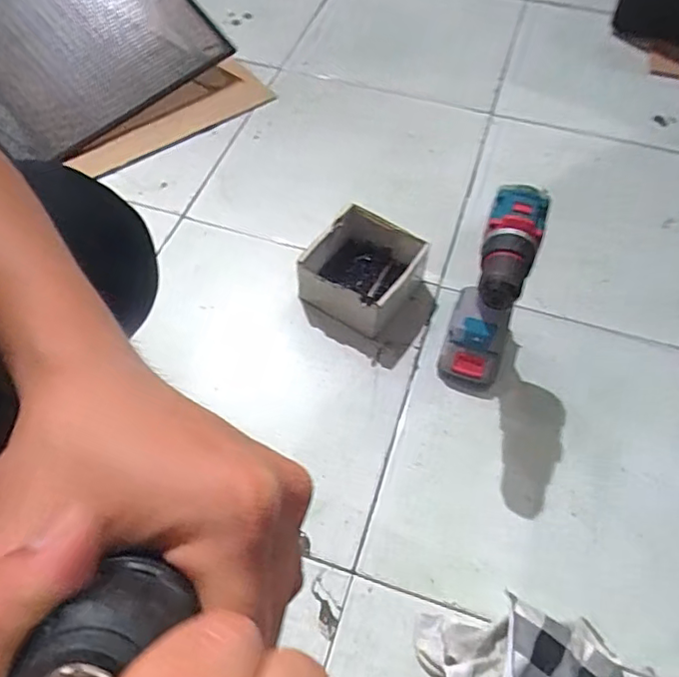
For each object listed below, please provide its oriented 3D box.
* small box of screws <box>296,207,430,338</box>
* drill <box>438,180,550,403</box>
[{"bbox_3d":[0.033,-0.091,0.775,0.131,0.073,0.139,31,63,20],"label":"small box of screws"},{"bbox_3d":[0.165,-0.039,0.650,0.071,0.234,0.139,15,58,11],"label":"drill"}]

